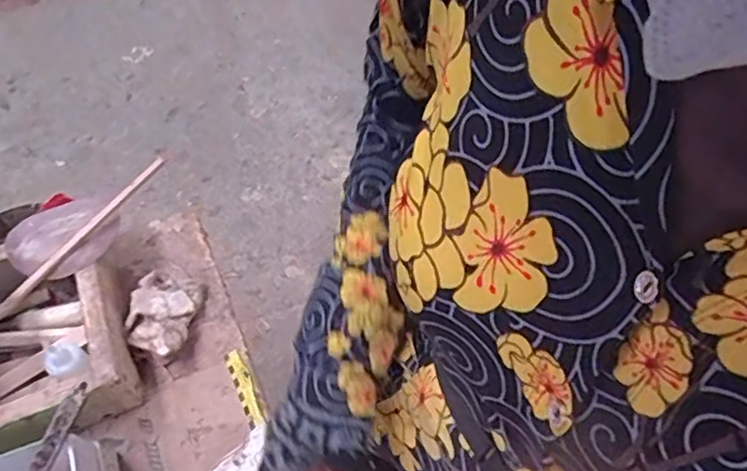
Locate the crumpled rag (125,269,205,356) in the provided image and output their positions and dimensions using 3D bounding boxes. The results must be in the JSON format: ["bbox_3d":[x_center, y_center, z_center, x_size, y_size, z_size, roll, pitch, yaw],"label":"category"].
[{"bbox_3d":[-0.232,0.083,0.660,0.070,0.047,0.097,10,57,5],"label":"crumpled rag"}]

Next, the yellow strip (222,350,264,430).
[{"bbox_3d":[-0.138,0.162,0.639,0.018,0.006,0.089,-22,60,-15],"label":"yellow strip"}]

